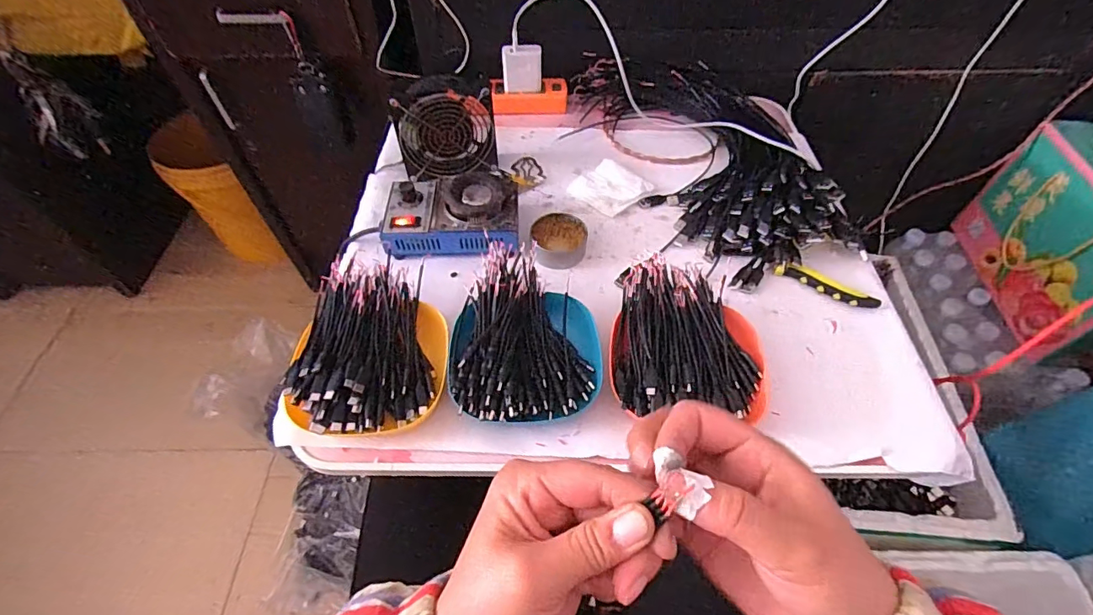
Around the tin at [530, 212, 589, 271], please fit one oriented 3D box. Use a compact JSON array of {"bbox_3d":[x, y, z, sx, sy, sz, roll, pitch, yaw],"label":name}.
[{"bbox_3d":[0.014,-0.078,0.564,0.062,0.031,0.059,0,54,0],"label":"tin"}]

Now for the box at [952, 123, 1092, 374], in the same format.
[{"bbox_3d":[0.869,-0.090,0.778,0.149,0.236,0.337,3,55,3],"label":"box"}]

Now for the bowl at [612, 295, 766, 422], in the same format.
[{"bbox_3d":[0.128,0.032,0.468,0.137,0.048,0.171,0,54,0],"label":"bowl"}]

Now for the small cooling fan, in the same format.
[{"bbox_3d":[-0.127,-0.226,0.620,0.121,0.122,0.044,-12,39,-7],"label":"small cooling fan"}]

